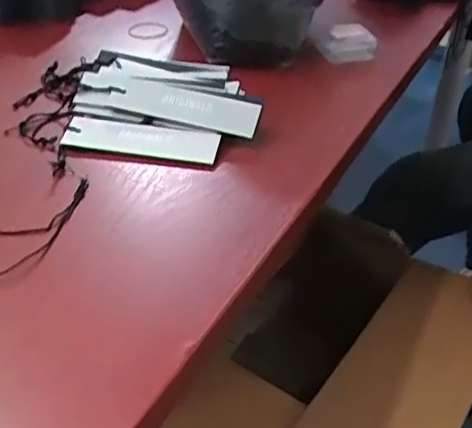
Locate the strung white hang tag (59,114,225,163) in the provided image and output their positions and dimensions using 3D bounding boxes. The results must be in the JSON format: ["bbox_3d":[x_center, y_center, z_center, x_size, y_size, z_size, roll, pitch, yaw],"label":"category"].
[{"bbox_3d":[-0.078,-0.061,0.490,0.127,0.004,0.042,10,45,10],"label":"strung white hang tag"}]

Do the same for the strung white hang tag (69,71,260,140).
[{"bbox_3d":[-0.058,-0.097,0.510,0.160,0.009,0.040,14,59,11],"label":"strung white hang tag"}]

